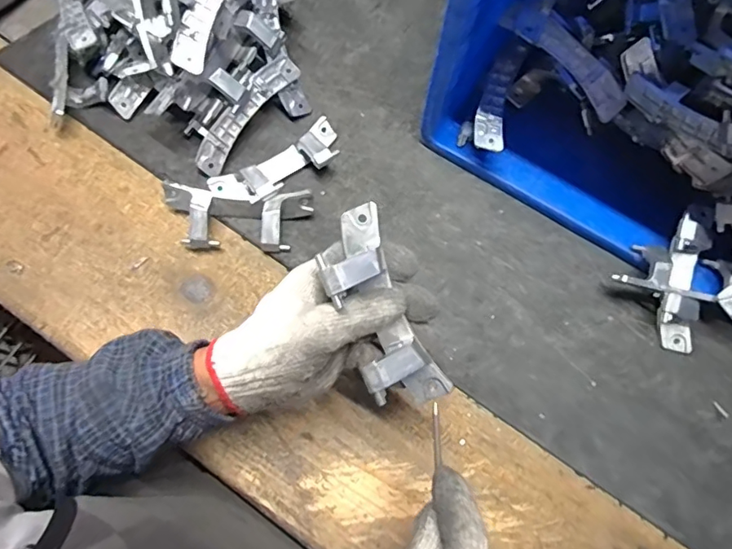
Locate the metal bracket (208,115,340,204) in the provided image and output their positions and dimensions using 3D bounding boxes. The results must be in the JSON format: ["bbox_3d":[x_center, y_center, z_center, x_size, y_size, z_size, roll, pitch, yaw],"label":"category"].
[{"bbox_3d":[-0.090,-0.117,0.556,0.151,0.043,0.060,-34,76,-11],"label":"metal bracket"}]

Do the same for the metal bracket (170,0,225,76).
[{"bbox_3d":[-0.144,-0.268,0.494,0.033,0.019,0.152,27,88,7],"label":"metal bracket"}]

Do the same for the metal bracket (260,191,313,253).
[{"bbox_3d":[-0.086,-0.057,0.535,0.037,0.038,0.070,27,73,7],"label":"metal bracket"}]

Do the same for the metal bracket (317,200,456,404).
[{"bbox_3d":[0.010,0.029,0.365,0.057,0.043,0.152,-25,90,-9],"label":"metal bracket"}]

